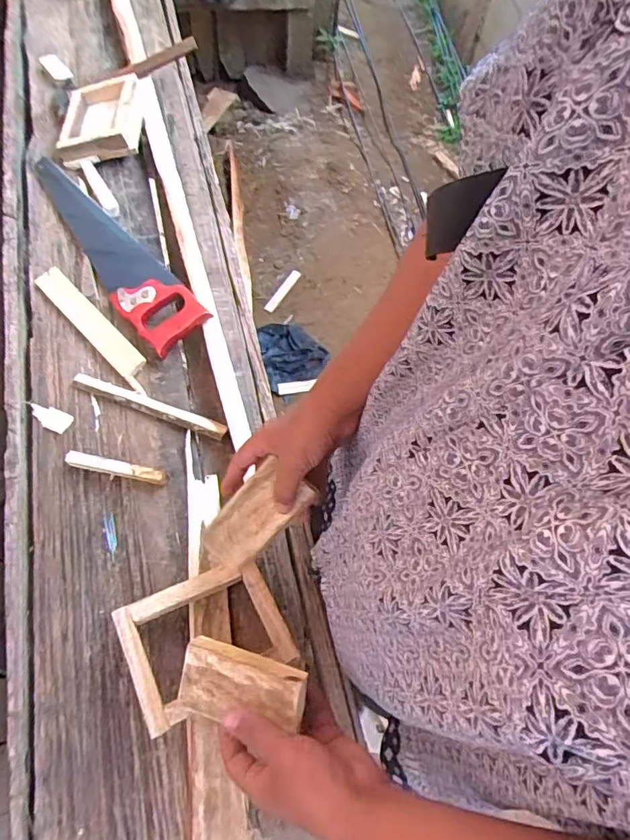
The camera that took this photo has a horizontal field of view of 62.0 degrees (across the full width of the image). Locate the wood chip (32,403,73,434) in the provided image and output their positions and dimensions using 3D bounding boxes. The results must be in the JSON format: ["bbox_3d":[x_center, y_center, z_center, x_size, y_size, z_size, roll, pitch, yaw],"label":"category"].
[{"bbox_3d":[-0.343,-0.002,0.678,0.059,0.006,0.028,20,68,5],"label":"wood chip"}]

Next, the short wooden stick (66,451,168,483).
[{"bbox_3d":[-0.241,0.058,0.641,0.122,0.025,0.016,11,67,1],"label":"short wooden stick"}]

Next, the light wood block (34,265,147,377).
[{"bbox_3d":[-0.319,-0.142,0.741,0.038,0.018,0.223,-41,75,-18],"label":"light wood block"}]

